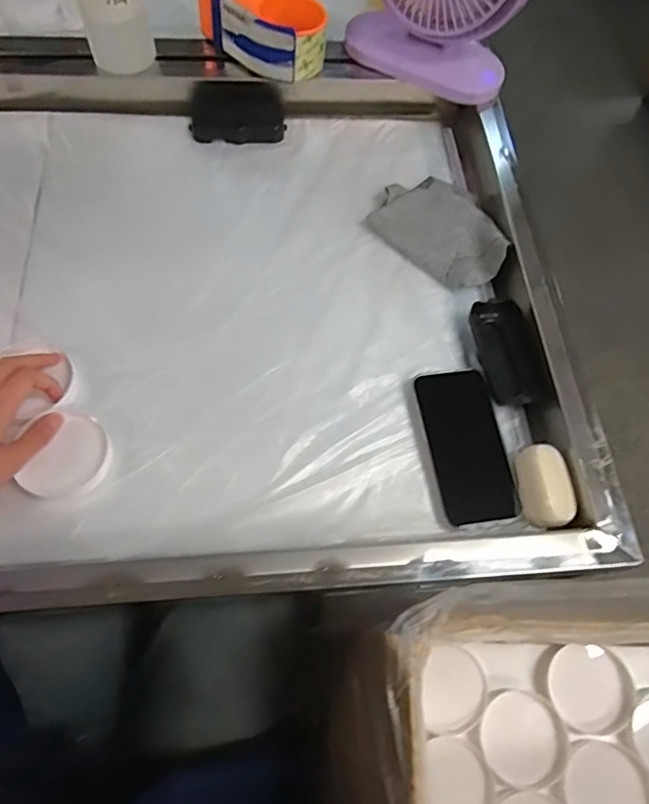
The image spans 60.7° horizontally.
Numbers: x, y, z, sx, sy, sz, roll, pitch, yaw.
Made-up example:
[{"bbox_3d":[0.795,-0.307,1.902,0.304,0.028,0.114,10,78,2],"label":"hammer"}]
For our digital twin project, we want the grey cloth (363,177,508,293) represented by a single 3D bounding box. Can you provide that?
[{"bbox_3d":[0.132,-0.192,0.601,0.145,0.027,0.111,39,69,14],"label":"grey cloth"}]

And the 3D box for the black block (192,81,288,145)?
[{"bbox_3d":[-0.104,-0.347,0.661,0.107,0.028,0.077,-5,66,-6],"label":"black block"}]

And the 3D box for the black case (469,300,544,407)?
[{"bbox_3d":[0.180,-0.050,0.543,0.060,0.018,0.109,-3,66,-5],"label":"black case"}]

